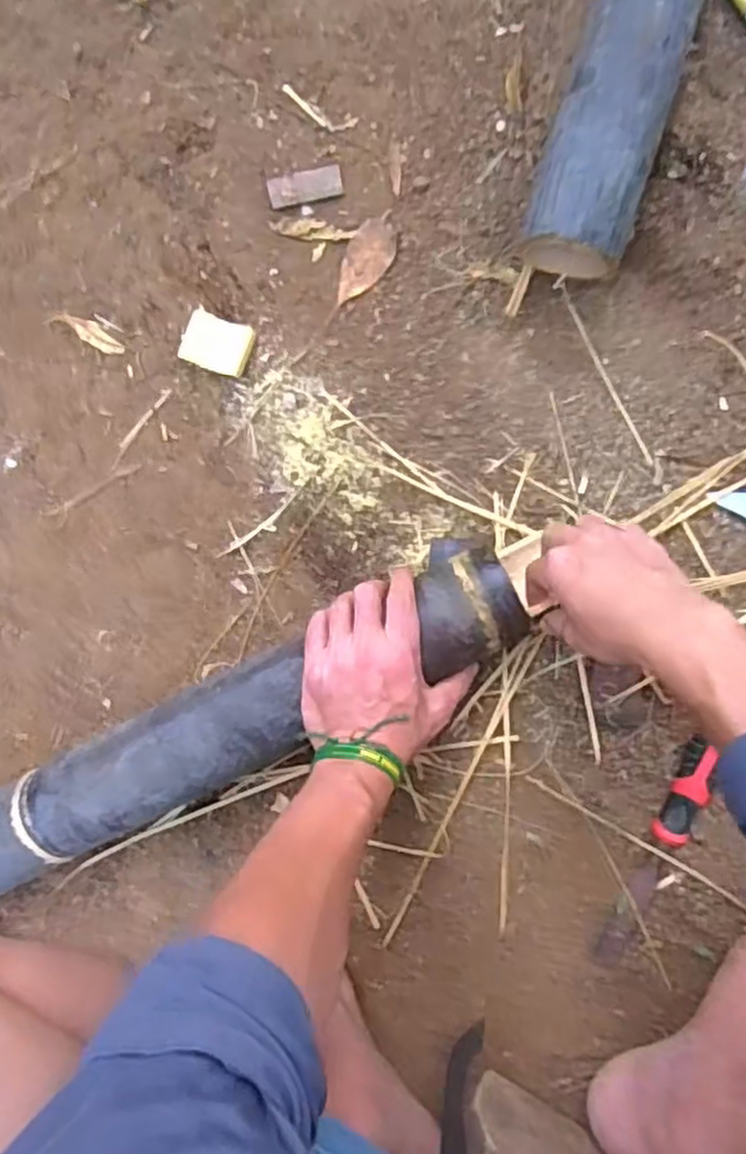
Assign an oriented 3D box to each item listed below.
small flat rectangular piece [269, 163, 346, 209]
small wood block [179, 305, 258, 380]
[{"bbox_3d":[-0.060,-0.347,0.658,0.066,0.004,0.030,-9,87,6],"label":"small flat rectangular piece"},{"bbox_3d":[-0.137,-0.204,0.654,0.059,0.015,0.048,18,90,7],"label":"small wood block"}]

